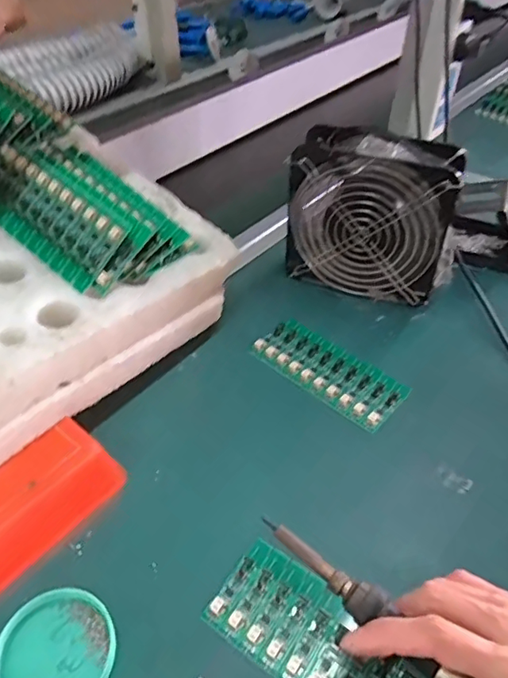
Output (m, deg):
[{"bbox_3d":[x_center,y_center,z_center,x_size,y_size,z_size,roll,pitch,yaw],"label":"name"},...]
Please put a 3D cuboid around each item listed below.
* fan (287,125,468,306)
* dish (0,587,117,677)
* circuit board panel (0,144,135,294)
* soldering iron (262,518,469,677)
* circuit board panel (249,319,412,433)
[{"bbox_3d":[0.113,-0.120,0.516,0.152,0.153,0.057,14,46,15],"label":"fan"},{"bbox_3d":[-0.115,0.182,0.305,0.064,0.012,0.064,0,44,0],"label":"dish"},{"bbox_3d":[-0.163,-0.099,0.411,0.140,0.007,0.063,36,92,18],"label":"circuit board panel"},{"bbox_3d":[0.085,0.159,0.274,0.200,0.014,0.018,31,52,29],"label":"soldering iron"},{"bbox_3d":[0.066,0.026,0.473,0.138,0.011,0.058,32,52,29],"label":"circuit board panel"}]

